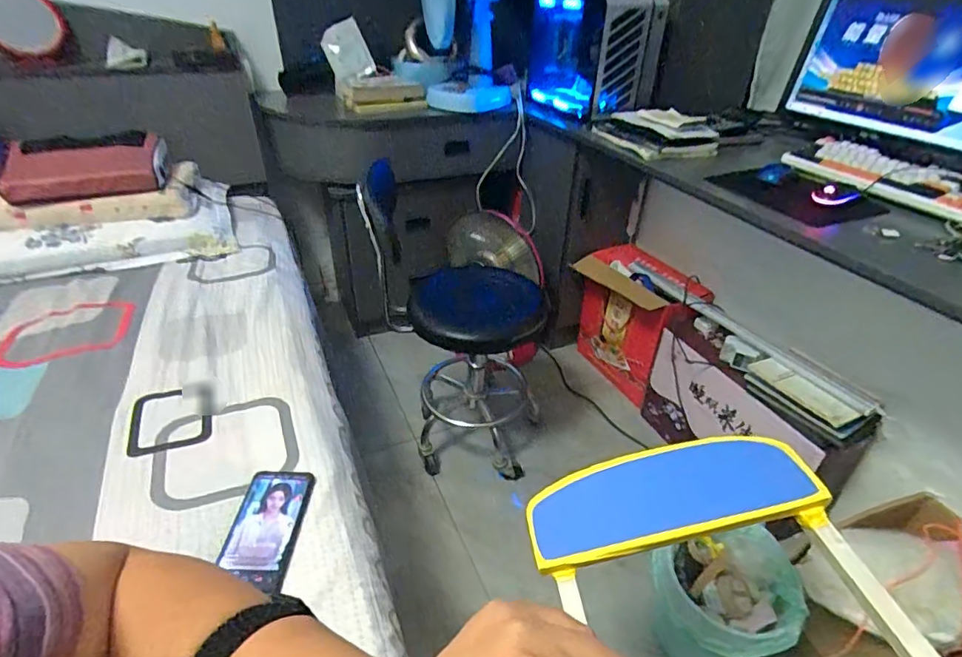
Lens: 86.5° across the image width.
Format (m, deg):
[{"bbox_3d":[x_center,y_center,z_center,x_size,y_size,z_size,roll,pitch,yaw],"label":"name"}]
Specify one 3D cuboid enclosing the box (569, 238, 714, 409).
[{"bbox_3d":[0.456,-0.022,1.552,0.195,0.334,0.373,-22,42,-30],"label":"box"}]

